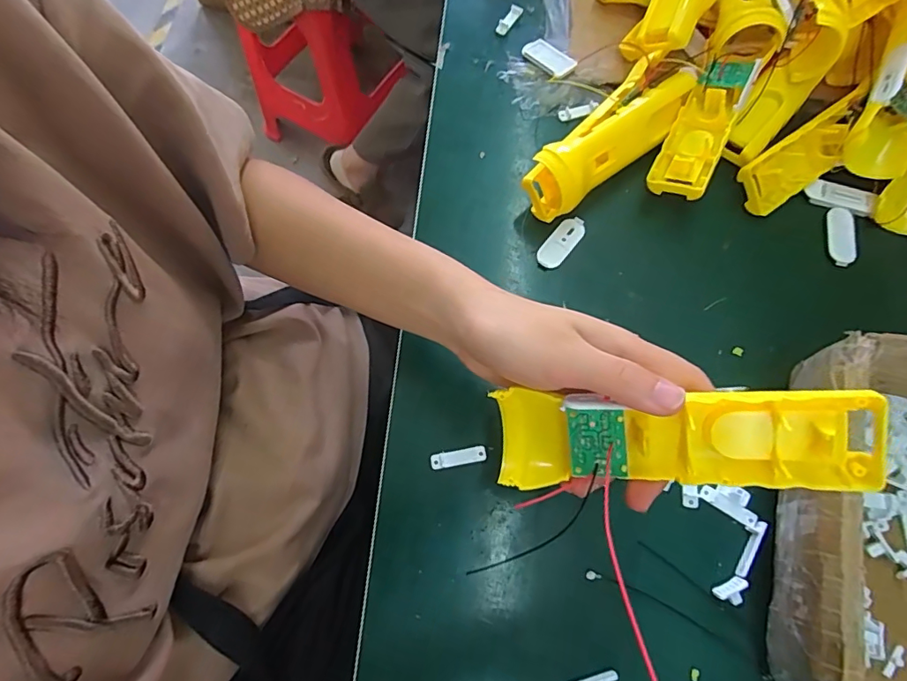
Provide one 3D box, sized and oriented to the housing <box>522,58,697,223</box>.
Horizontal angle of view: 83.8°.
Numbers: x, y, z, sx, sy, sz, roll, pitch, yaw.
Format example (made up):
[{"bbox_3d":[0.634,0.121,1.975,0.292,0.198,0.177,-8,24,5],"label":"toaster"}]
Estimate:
[{"bbox_3d":[0.126,-0.160,0.397,0.050,0.049,0.164,41,77,15],"label":"housing"}]

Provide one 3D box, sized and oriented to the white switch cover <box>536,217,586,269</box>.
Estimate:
[{"bbox_3d":[0.084,-0.077,0.397,0.020,0.007,0.049,36,76,14],"label":"white switch cover"}]

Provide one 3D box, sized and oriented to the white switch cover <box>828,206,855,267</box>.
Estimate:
[{"bbox_3d":[0.301,-0.082,0.392,0.016,0.004,0.050,4,70,4],"label":"white switch cover"}]

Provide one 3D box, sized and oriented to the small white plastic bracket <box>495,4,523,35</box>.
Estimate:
[{"bbox_3d":[0.052,-0.301,0.476,0.012,0.008,0.033,31,74,12],"label":"small white plastic bracket"}]

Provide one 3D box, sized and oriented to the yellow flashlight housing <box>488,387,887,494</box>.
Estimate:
[{"bbox_3d":[0.100,0.047,0.234,0.160,0.023,0.042,-4,69,20],"label":"yellow flashlight housing"}]

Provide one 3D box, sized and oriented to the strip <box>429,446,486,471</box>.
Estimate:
[{"bbox_3d":[0.003,0.080,0.342,0.038,0.005,0.009,-11,70,-1],"label":"strip"}]

